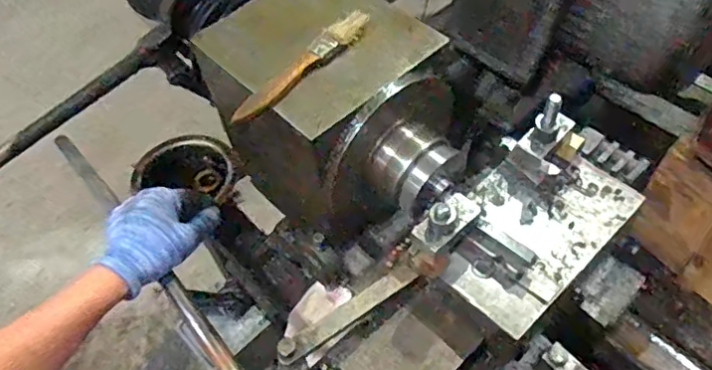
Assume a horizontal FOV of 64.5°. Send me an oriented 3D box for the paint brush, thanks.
[{"bbox_3d":[-0.043,-0.097,0.453,0.017,0.018,0.142,35,63,26],"label":"paint brush"}]

